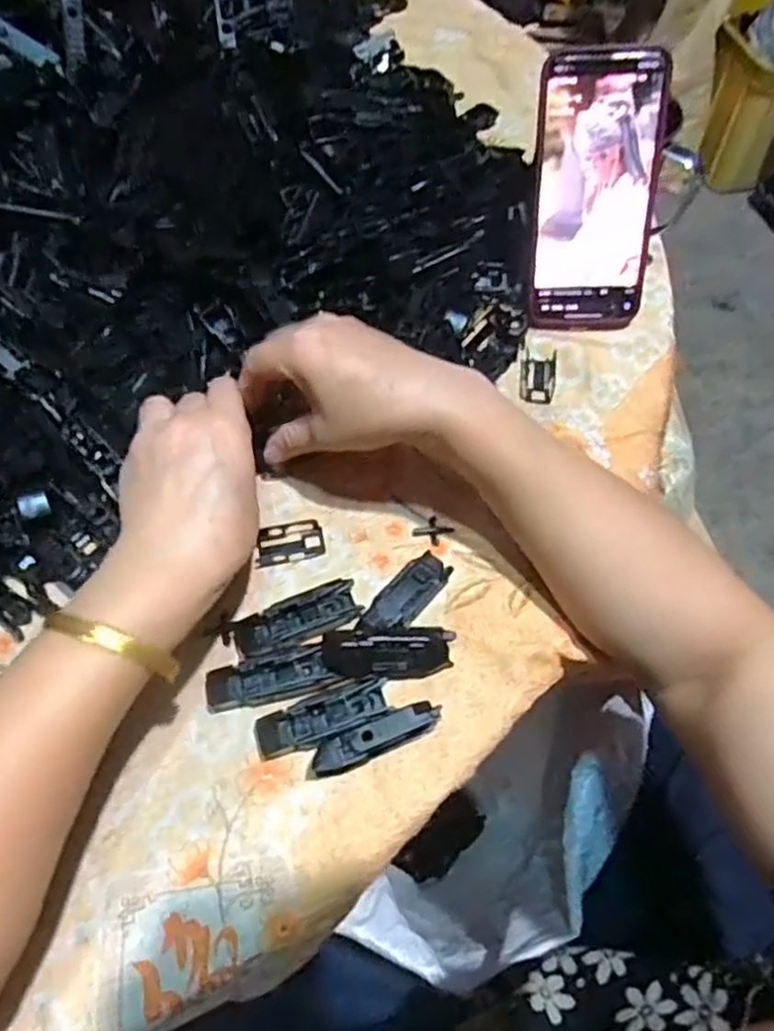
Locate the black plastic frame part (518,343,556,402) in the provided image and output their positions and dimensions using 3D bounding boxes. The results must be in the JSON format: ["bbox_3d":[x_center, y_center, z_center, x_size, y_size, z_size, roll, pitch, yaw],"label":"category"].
[{"bbox_3d":[0.102,-0.095,0.452,0.025,0.011,0.044,5,61,4],"label":"black plastic frame part"}]

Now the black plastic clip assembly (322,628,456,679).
[{"bbox_3d":[0.001,0.070,0.344,0.065,0.021,0.023,-4,61,-1],"label":"black plastic clip assembly"}]

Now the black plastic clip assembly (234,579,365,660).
[{"bbox_3d":[-0.048,0.057,0.362,0.068,0.009,0.025,-23,63,-11],"label":"black plastic clip assembly"}]

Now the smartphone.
[{"bbox_3d":[0.136,-0.206,0.438,0.082,0.164,0.009,-1,30,9],"label":"smartphone"}]

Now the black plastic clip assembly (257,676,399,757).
[{"bbox_3d":[-0.032,0.101,0.333,0.068,0.019,0.026,-20,62,-9],"label":"black plastic clip assembly"}]

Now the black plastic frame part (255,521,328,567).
[{"bbox_3d":[-0.057,0.016,0.390,0.040,0.007,0.023,-13,61,-6],"label":"black plastic frame part"}]

